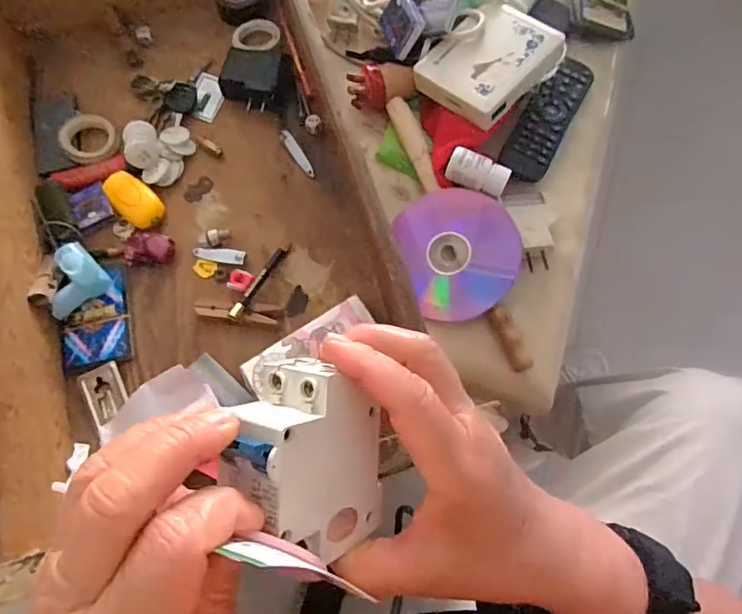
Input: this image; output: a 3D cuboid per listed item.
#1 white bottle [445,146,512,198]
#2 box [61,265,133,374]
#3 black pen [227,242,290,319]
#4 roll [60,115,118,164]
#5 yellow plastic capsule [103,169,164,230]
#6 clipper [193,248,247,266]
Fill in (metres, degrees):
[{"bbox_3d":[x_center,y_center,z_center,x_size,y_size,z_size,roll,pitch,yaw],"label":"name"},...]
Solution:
[{"bbox_3d":[0.090,-0.112,0.440,0.051,0.029,0.025,23,73,9],"label":"white bottle"},{"bbox_3d":[-0.225,0.008,0.422,0.053,0.006,0.083,-11,71,-2],"label":"box"},{"bbox_3d":[-0.090,-0.023,0.421,0.007,0.013,0.084,25,59,10],"label":"black pen"},{"bbox_3d":[-0.255,-0.151,0.469,0.047,0.013,0.047,1,82,-11],"label":"roll"},{"bbox_3d":[-0.204,-0.091,0.444,0.053,0.025,0.032,47,74,-13],"label":"yellow plastic capsule"},{"bbox_3d":[-0.128,-0.044,0.435,0.048,0.006,0.012,9,71,21],"label":"clipper"}]

